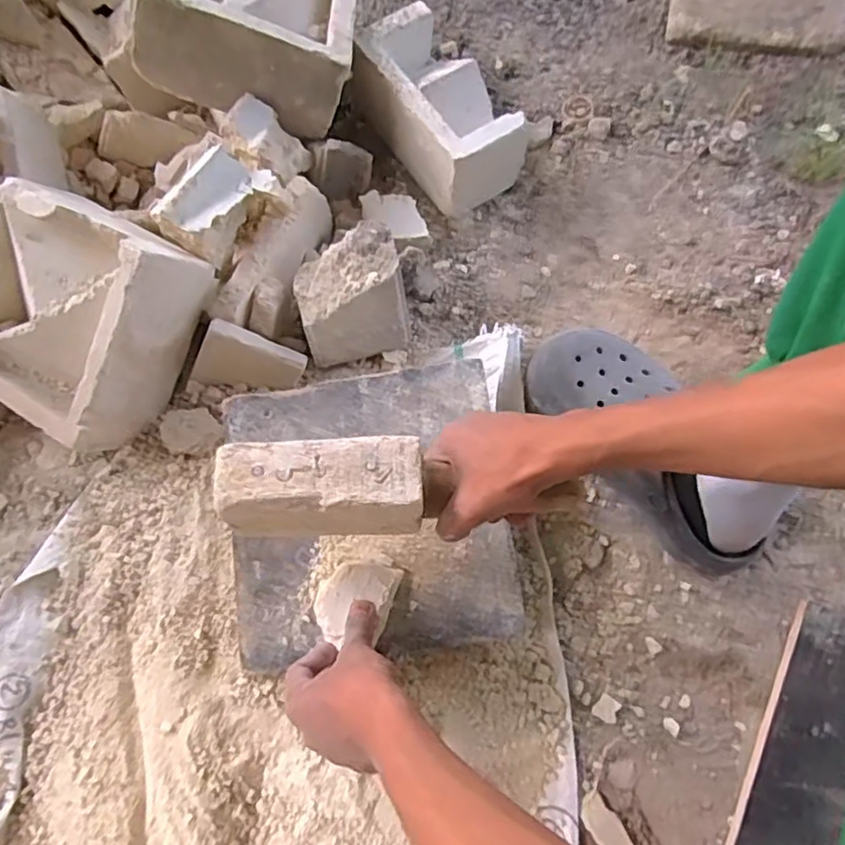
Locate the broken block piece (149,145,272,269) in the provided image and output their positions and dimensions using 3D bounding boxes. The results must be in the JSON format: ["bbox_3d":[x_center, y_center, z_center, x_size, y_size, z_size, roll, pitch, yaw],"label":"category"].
[{"bbox_3d":[-0.203,-0.213,0.627,0.072,0.045,0.097,31,83,-20],"label":"broken block piece"}]

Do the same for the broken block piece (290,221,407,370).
[{"bbox_3d":[-0.072,-0.124,0.663,0.103,0.099,0.101,-13,74,-4],"label":"broken block piece"}]

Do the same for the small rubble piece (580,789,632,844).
[{"bbox_3d":[0.162,0.356,0.554,0.026,0.007,0.074,-35,74,-9],"label":"small rubble piece"}]

